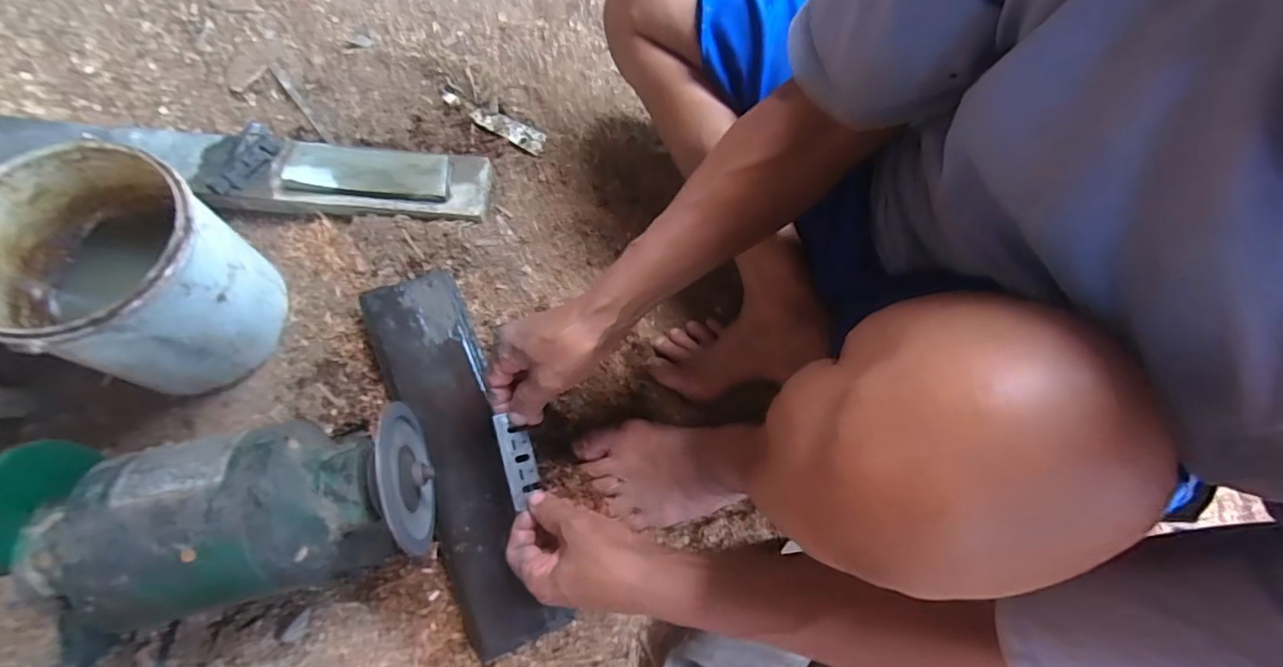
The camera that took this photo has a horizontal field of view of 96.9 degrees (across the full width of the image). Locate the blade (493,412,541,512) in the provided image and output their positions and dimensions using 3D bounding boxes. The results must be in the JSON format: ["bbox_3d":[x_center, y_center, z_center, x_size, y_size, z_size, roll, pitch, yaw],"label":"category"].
[{"bbox_3d":[-0.105,0.107,0.489,0.027,0.005,0.077,-11,76,-29],"label":"blade"}]

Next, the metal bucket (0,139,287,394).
[{"bbox_3d":[-0.464,-0.052,0.537,0.178,0.185,0.168,1,75,-4],"label":"metal bucket"}]

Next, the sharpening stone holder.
[{"bbox_3d":[-0.339,-0.184,0.660,0.320,0.050,0.090,4,73,-1],"label":"sharpening stone holder"}]

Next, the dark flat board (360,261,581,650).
[{"bbox_3d":[-0.180,0.113,0.576,0.099,0.044,0.388,-21,75,-8],"label":"dark flat board"}]

